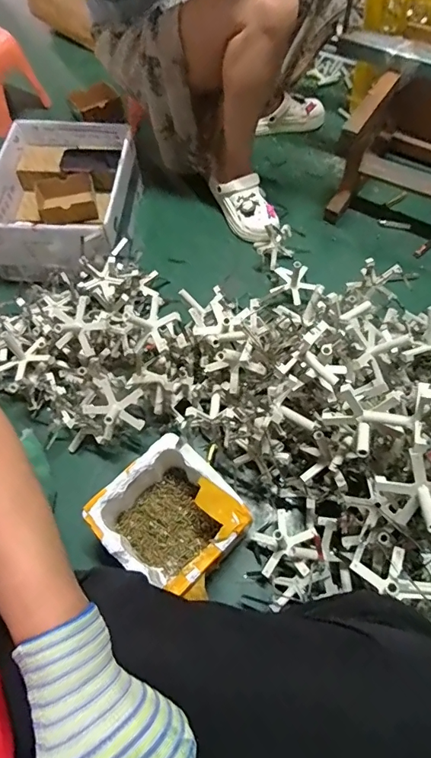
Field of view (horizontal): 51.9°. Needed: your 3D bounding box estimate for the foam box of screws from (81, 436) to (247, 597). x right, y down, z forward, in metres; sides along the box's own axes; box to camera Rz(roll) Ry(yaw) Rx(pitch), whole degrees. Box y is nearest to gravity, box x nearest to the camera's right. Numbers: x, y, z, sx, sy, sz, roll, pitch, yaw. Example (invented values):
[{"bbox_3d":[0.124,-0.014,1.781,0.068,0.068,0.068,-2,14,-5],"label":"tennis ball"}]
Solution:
[{"bbox_3d":[-0.071,0.232,0.728,0.191,0.133,0.193,-41,68,-20],"label":"foam box of screws"}]

